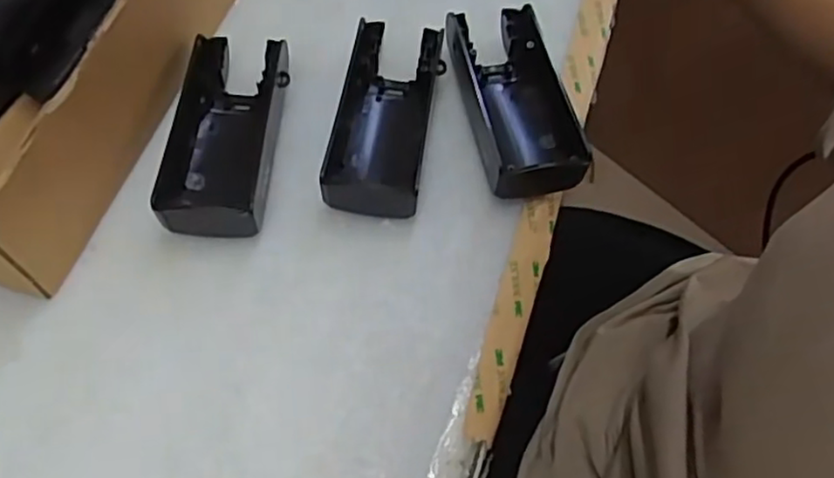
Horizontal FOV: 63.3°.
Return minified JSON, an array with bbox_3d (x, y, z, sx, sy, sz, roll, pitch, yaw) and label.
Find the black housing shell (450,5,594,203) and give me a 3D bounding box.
[{"bbox_3d":[0.048,-0.069,0.336,0.048,0.028,0.109,-8,63,-7],"label":"black housing shell"}]

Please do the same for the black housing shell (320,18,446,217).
[{"bbox_3d":[-0.016,-0.062,0.333,0.046,0.021,0.105,10,62,2],"label":"black housing shell"}]

